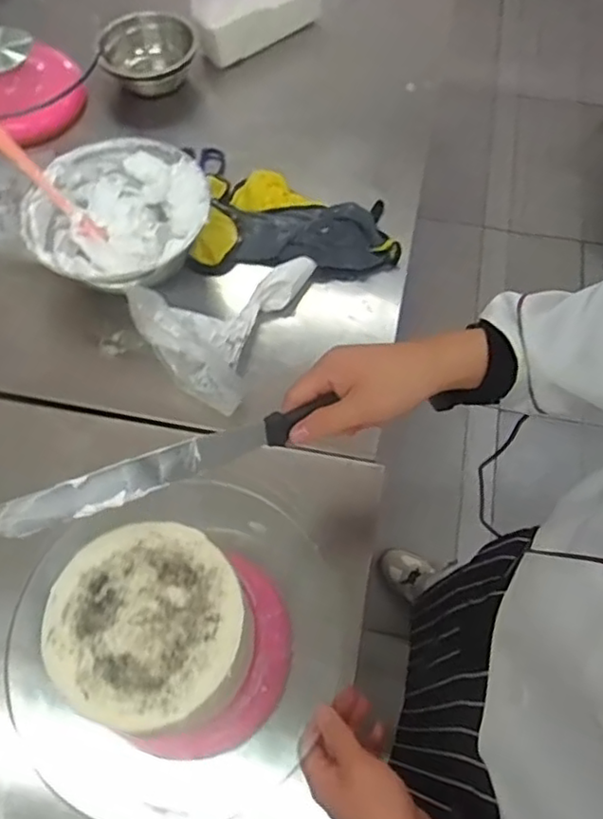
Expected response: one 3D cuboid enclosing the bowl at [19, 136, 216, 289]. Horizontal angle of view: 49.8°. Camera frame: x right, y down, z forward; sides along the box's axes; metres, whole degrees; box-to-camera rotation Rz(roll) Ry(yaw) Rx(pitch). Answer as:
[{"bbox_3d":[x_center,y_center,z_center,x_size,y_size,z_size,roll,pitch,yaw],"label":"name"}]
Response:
[{"bbox_3d":[-0.223,-0.236,0.817,0.212,0.081,0.201,0,64,0],"label":"bowl"}]

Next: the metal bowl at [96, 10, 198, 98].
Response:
[{"bbox_3d":[-0.230,-0.537,0.985,0.133,0.071,0.133,0,64,0],"label":"metal bowl"}]

